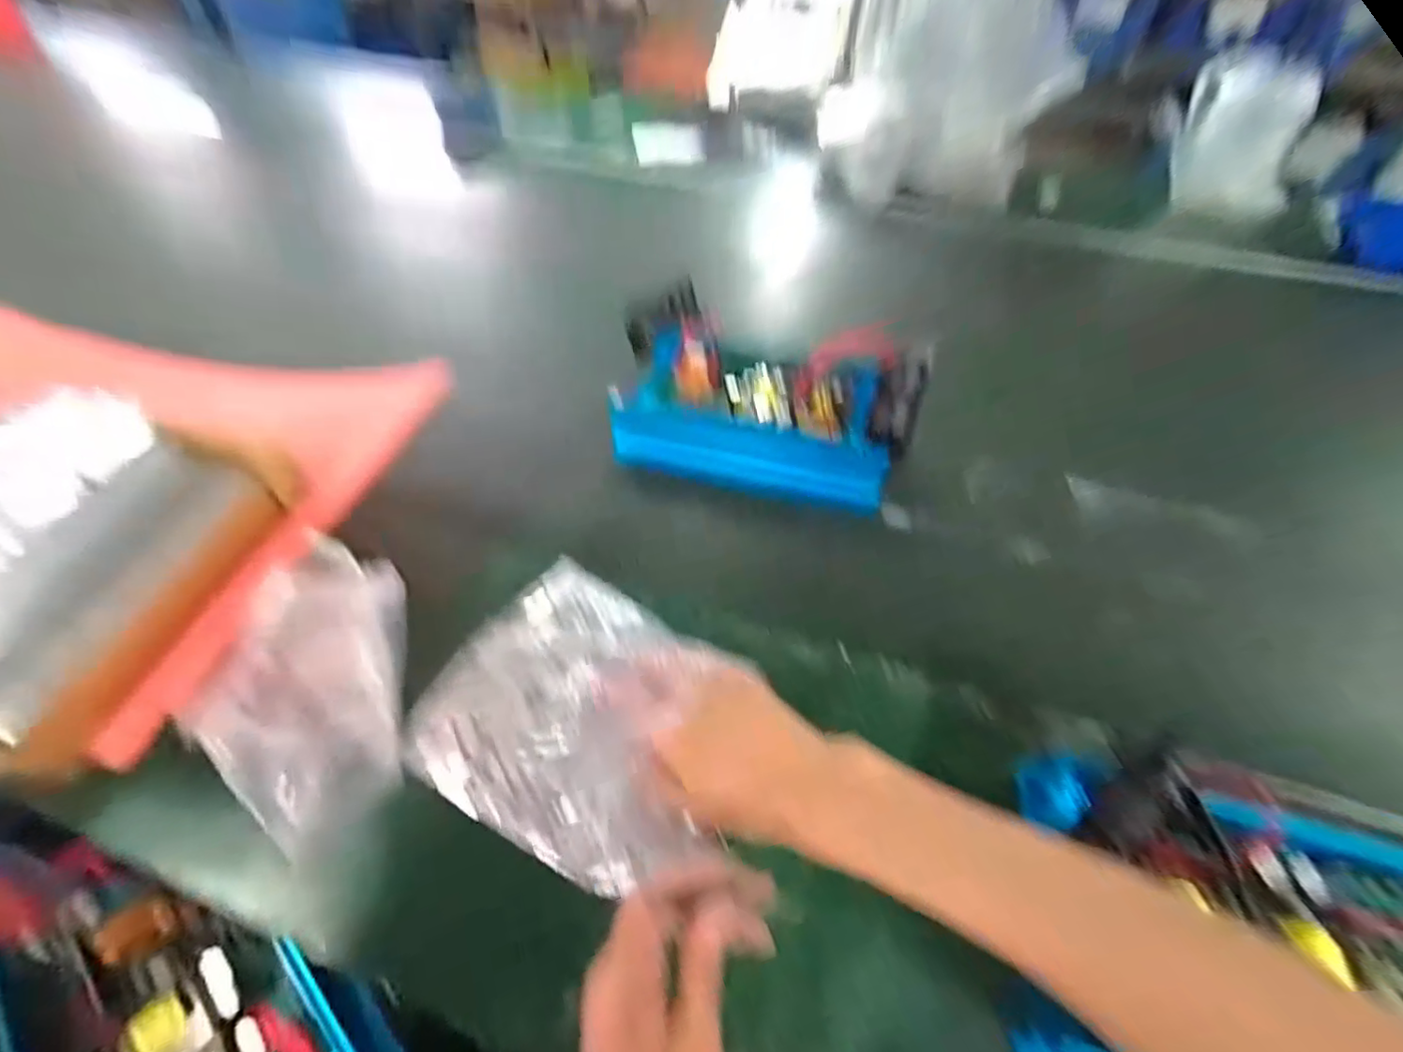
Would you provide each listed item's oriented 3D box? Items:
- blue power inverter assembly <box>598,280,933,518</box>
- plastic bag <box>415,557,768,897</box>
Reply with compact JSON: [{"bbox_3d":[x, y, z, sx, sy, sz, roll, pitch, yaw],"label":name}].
[{"bbox_3d":[0.059,-0.133,0.603,0.304,0.079,0.194,12,51,11],"label":"blue power inverter assembly"},{"bbox_3d":[-0.074,0.128,0.403,0.197,0.029,0.175,29,62,10],"label":"plastic bag"}]

